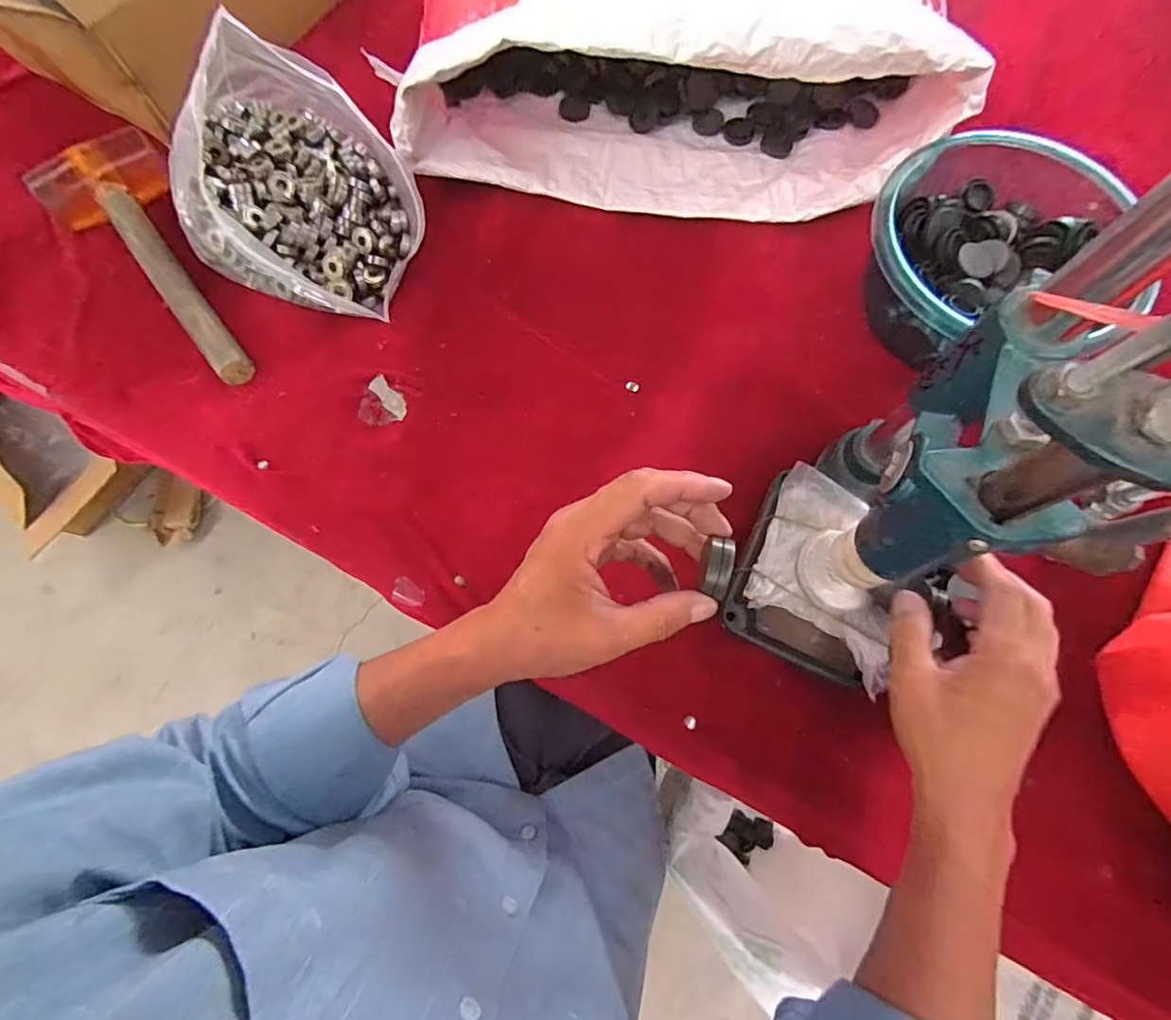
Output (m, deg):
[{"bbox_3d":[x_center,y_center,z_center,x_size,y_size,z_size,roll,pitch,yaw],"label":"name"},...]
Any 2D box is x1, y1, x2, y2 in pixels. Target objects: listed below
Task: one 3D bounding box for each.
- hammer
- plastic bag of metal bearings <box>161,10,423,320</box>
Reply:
[{"bbox_3d":[-0.379,-0.232,0.497,0.102,0.052,0.271,-42,77,-12],"label":"hammer"},{"bbox_3d":[-0.262,-0.282,0.455,0.170,0.164,0.233,-37,76,-11],"label":"plastic bag of metal bearings"}]

